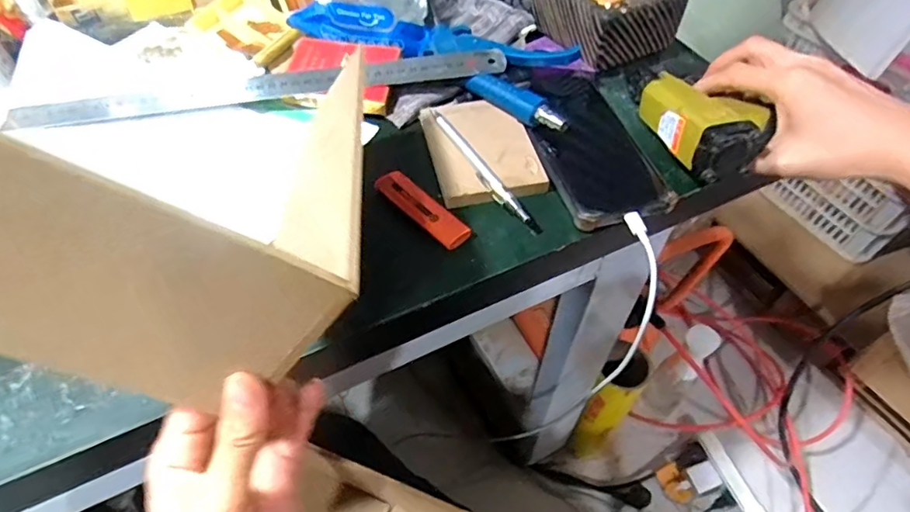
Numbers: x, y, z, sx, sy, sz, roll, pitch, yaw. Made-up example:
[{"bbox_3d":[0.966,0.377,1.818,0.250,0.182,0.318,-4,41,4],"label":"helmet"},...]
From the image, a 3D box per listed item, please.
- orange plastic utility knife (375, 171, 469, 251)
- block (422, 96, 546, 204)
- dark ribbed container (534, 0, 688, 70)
[{"bbox_3d":[-0.024,-0.035,0.398,0.023,0.009,0.084,-38,61,-25],"label":"orange plastic utility knife"},{"bbox_3d":[0.020,-0.090,0.436,0.078,0.011,0.113,-11,53,-8],"label":"block"},{"bbox_3d":[0.142,-0.233,0.516,0.104,0.065,0.107,-27,57,-19],"label":"dark ribbed container"}]

